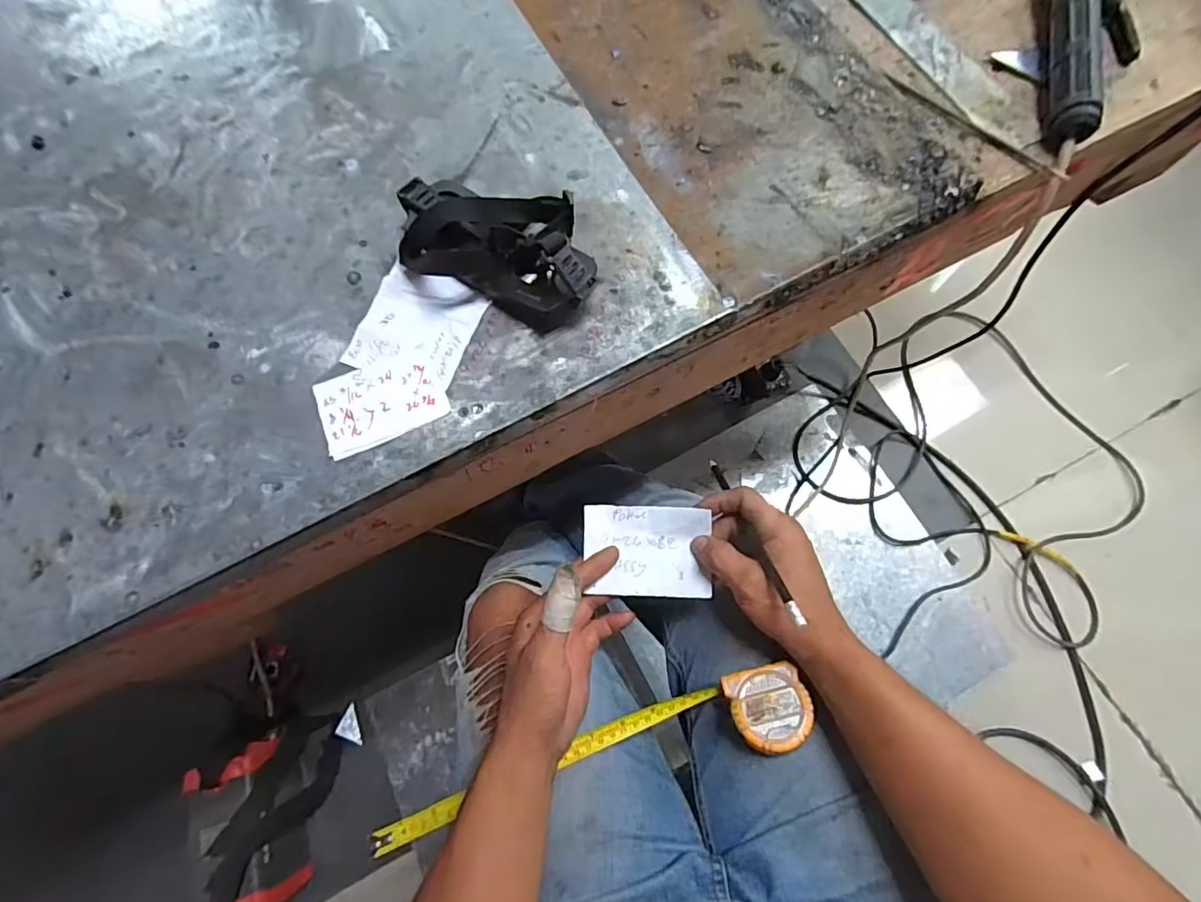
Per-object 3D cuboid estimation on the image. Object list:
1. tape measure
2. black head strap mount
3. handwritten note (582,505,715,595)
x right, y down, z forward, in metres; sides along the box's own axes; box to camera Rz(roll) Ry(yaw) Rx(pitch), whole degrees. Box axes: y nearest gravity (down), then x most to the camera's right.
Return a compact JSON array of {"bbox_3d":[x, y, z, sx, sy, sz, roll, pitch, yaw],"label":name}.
[{"bbox_3d":[-0.005,0.231,0.394,0.333,0.047,0.056,-17,71,-4],"label":"tape measure"},{"bbox_3d":[-0.064,-0.137,0.342,0.138,0.045,0.081,21,73,8],"label":"black head strap mount"},{"bbox_3d":[0.038,0.082,0.448,0.101,0.010,0.072,-1,84,10],"label":"handwritten note"}]

